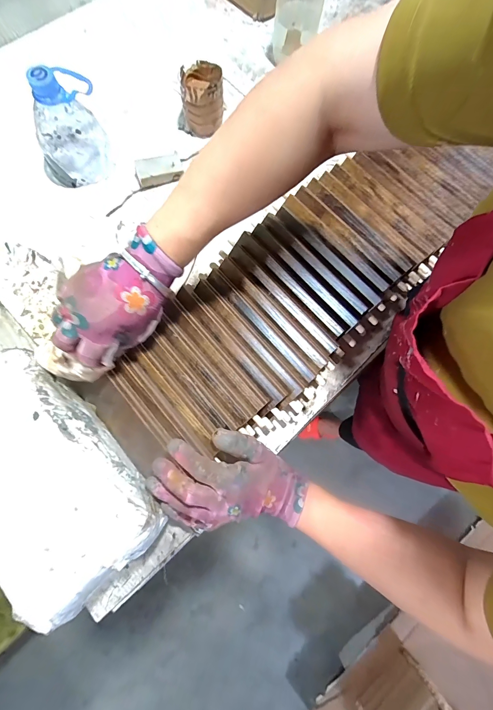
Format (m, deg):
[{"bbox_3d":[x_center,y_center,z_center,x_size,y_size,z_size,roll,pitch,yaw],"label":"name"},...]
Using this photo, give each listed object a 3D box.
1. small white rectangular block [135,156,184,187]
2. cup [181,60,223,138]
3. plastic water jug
[{"bbox_3d":[-0.134,-0.287,0.458,0.071,0.022,0.032,-20,72,-5],"label":"small white rectangular block"},{"bbox_3d":[-0.069,-0.402,0.471,0.070,0.069,0.074,-2,76,-2],"label":"cup"},{"bbox_3d":[-0.260,-0.325,0.415,0.079,0.118,0.096,22,75,3],"label":"plastic water jug"}]

